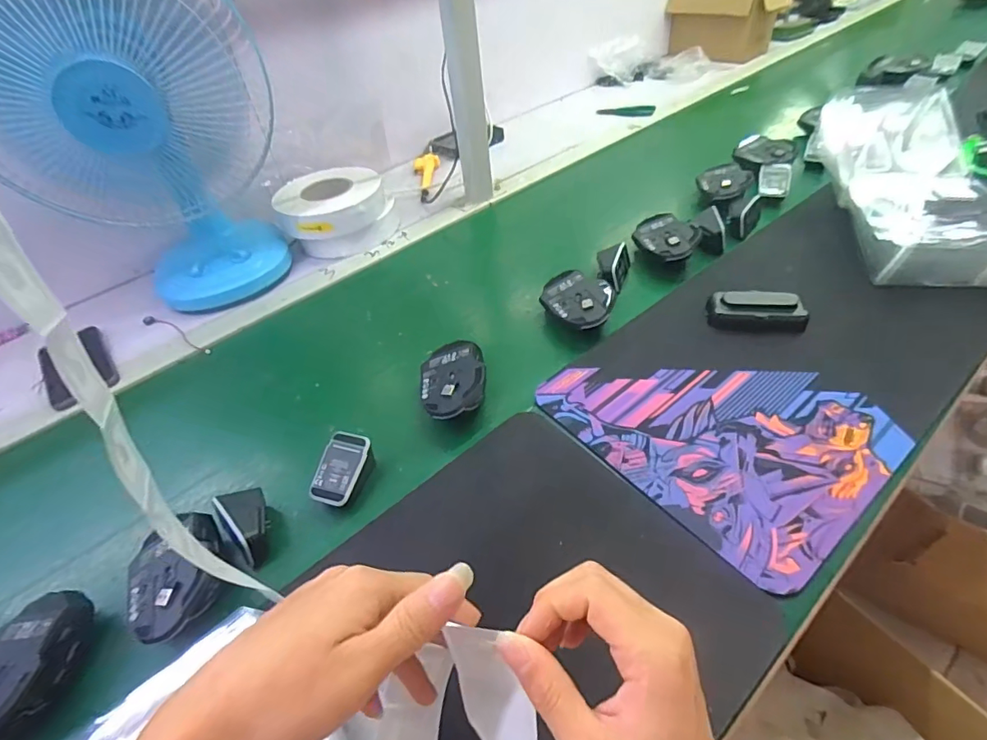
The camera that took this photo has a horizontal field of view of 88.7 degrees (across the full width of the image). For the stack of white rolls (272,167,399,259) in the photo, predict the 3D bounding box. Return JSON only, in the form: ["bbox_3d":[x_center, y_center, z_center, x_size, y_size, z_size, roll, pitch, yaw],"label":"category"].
[{"bbox_3d":[-0.259,-0.266,0.840,0.178,0.082,0.159,-24,48,-16],"label":"stack of white rolls"}]

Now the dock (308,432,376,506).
[{"bbox_3d":[-0.150,0.103,0.502,0.044,0.048,0.065,13,49,20],"label":"dock"}]

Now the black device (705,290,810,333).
[{"bbox_3d":[0.315,-0.070,0.607,0.107,0.033,0.040,1,46,9],"label":"black device"}]

